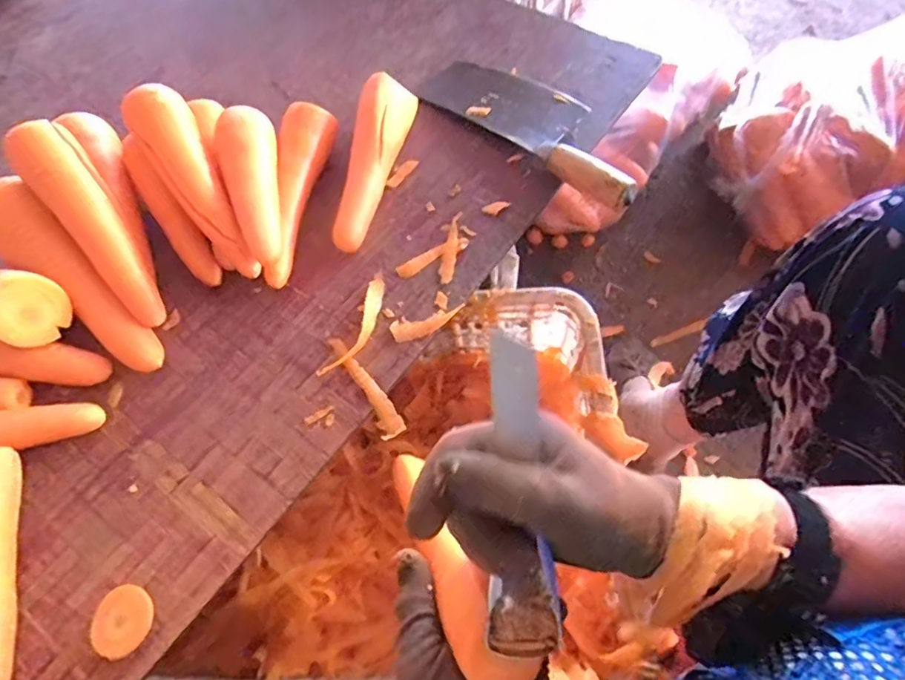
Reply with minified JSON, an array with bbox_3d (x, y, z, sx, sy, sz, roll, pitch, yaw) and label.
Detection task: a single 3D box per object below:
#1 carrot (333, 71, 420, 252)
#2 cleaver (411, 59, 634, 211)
[{"bbox_3d":[-0.076,-0.169,0.543,0.050,0.051,0.184,7,64,7],"label":"carrot"},{"bbox_3d":[0.087,-0.226,0.564,0.093,0.032,0.265,-43,68,-17],"label":"cleaver"}]

